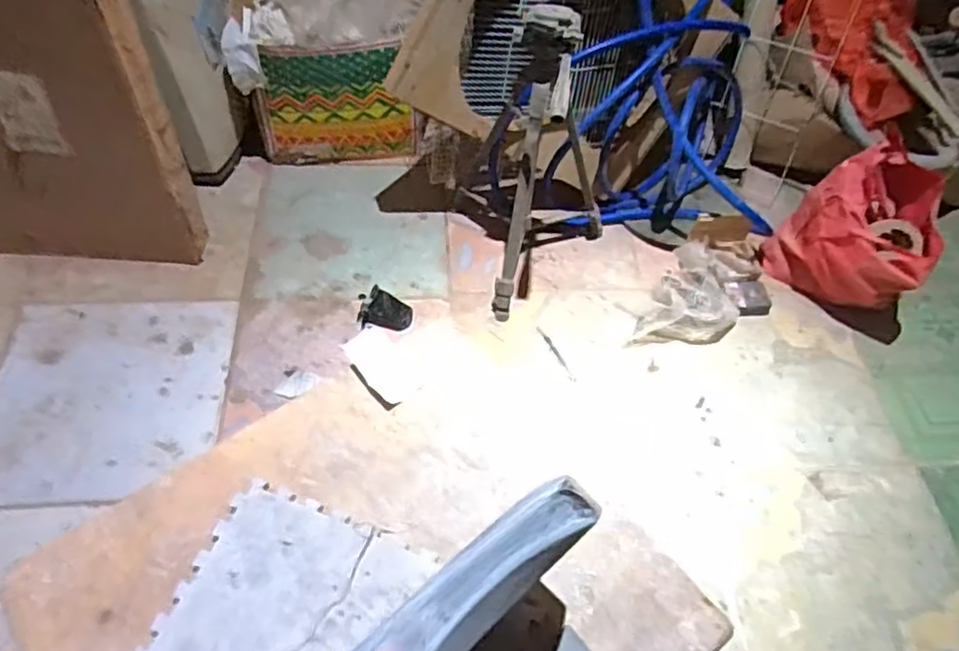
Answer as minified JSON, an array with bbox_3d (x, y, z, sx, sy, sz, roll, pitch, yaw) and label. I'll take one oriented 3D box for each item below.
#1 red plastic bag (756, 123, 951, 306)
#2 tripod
[{"bbox_3d":[0.736,-0.172,1.301,0.231,0.267,0.257,-31,63,-22],"label":"red plastic bag"},{"bbox_3d":[0.115,-0.276,1.201,0.290,0.522,0.294,4,56,-1],"label":"tripod"}]

